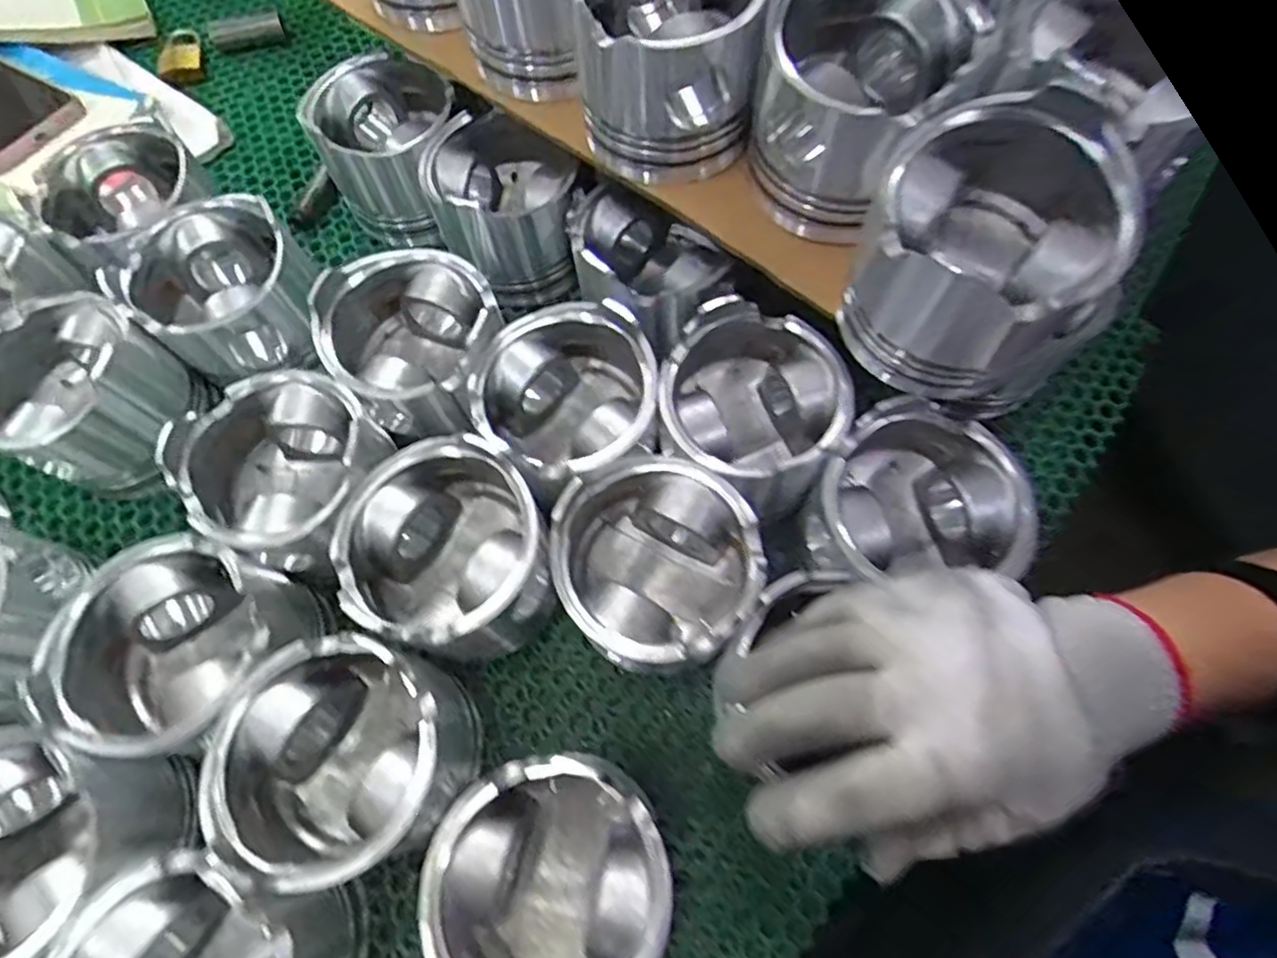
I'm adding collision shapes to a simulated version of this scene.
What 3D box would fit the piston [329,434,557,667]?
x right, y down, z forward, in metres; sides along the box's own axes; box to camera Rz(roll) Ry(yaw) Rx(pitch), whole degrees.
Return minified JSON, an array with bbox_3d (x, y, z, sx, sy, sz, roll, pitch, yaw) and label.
[{"bbox_3d":[-0.090,0.036,0.328,0.090,0.086,0.099,-1,67,2],"label":"piston"}]

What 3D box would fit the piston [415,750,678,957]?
[{"bbox_3d":[-0.034,0.167,0.280,0.091,0.081,0.097,-1,67,2],"label":"piston"}]

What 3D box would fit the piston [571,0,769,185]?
[{"bbox_3d":[0.013,-0.204,0.324,0.086,0.089,0.085,-3,67,1],"label":"piston"}]

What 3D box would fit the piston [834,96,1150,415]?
[{"bbox_3d":[0.141,-0.087,0.278,0.097,0.089,0.094,-1,67,2],"label":"piston"}]

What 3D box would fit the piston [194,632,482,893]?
[{"bbox_3d":[-0.126,0.122,0.297,0.094,0.080,0.092,-15,68,-4],"label":"piston"}]

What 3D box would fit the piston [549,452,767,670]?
[{"bbox_3d":[0.009,0.045,0.323,0.092,0.086,0.088,-1,67,2],"label":"piston"}]

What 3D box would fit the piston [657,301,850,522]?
[{"bbox_3d":[0.056,-0.031,0.343,0.089,0.078,0.091,-1,67,2],"label":"piston"}]

